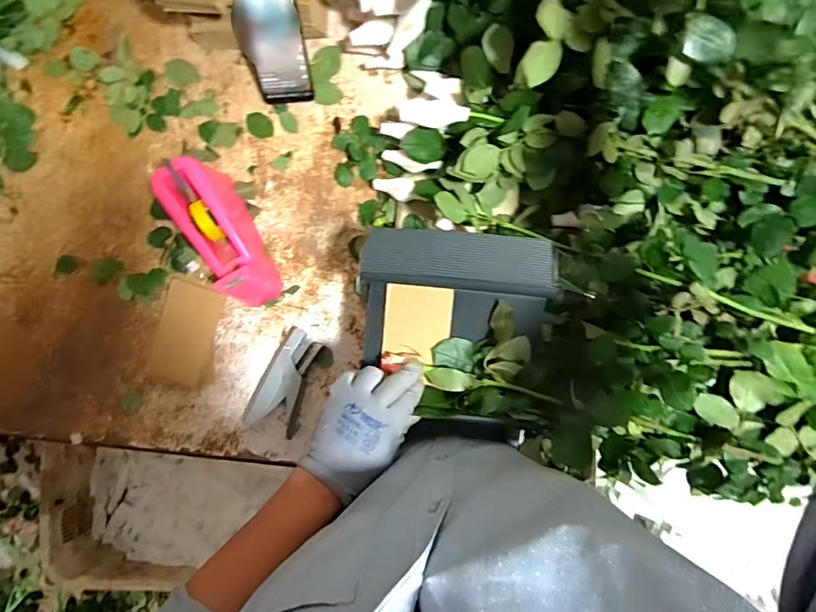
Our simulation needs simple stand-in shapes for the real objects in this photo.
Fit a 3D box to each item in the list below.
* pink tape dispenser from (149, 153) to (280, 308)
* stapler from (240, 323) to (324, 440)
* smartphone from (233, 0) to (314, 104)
[{"bbox_3d":[-0.253,-0.097,0.633,0.075,0.105,0.198,-31,88,0],"label":"pink tape dispenser"},{"bbox_3d":[-0.174,0.107,0.660,0.071,0.027,0.145,22,89,2],"label":"stapler"},{"bbox_3d":[-0.184,-0.361,0.628,0.081,0.163,0.014,-10,46,-6],"label":"smartphone"}]

